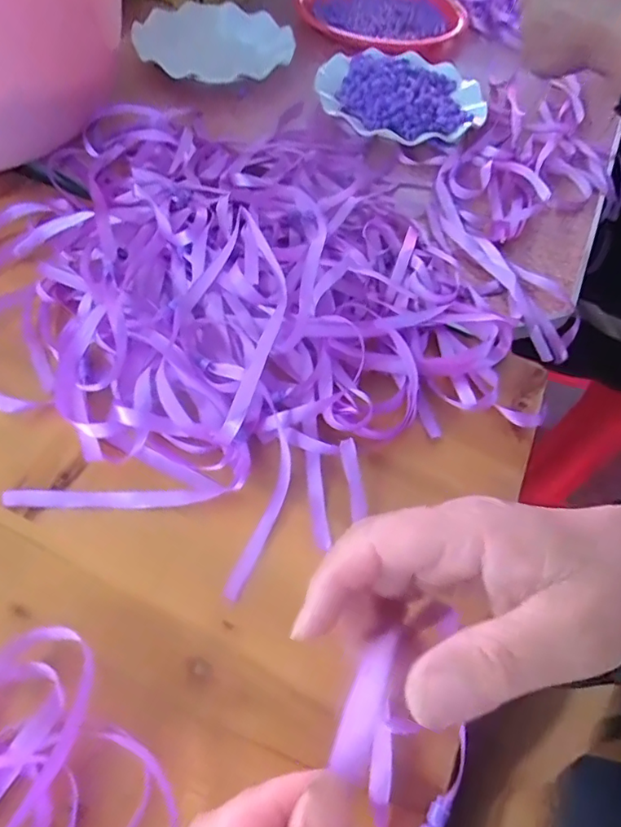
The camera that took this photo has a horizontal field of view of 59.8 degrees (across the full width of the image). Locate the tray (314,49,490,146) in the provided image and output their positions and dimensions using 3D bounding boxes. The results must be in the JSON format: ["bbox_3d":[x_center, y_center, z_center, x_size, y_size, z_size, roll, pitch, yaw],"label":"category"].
[{"bbox_3d":[0.101,-0.355,0.595,0.180,0.036,0.180,9,55,1],"label":"tray"}]

